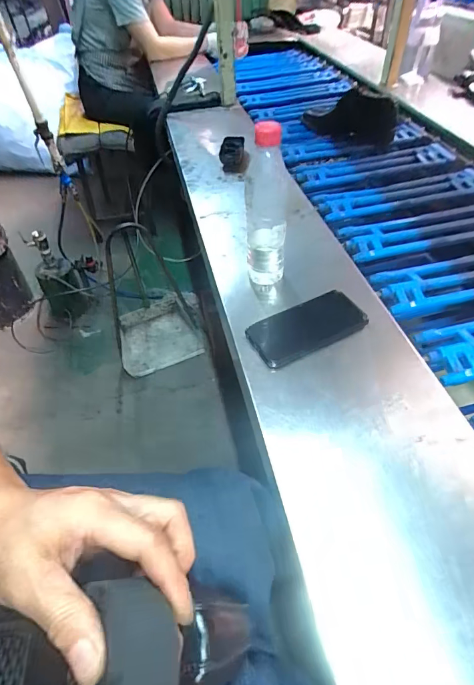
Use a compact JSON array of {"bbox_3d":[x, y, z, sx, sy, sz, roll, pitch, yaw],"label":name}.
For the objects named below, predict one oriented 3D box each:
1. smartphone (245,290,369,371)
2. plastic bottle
[{"bbox_3d":[0.100,-0.024,0.545,0.170,0.011,0.087,-24,51,-15],"label":"smartphone"},{"bbox_3d":[0.041,-0.164,0.557,0.061,0.267,0.061,-2,49,3],"label":"plastic bottle"}]

